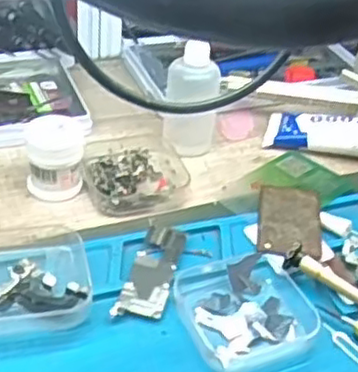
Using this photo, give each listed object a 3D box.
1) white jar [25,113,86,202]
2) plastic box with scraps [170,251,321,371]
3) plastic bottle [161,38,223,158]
[{"bbox_3d":[-0.077,-0.019,0.432,0.034,0.041,0.032,-1,39,-11],"label":"white jar"},{"bbox_3d":[0.035,0.062,0.358,0.066,0.014,0.072,-12,42,-23],"label":"plastic box with scraps"},{"bbox_3d":[0.010,-0.060,0.473,0.036,0.074,0.035,7,38,0],"label":"plastic bottle"}]

